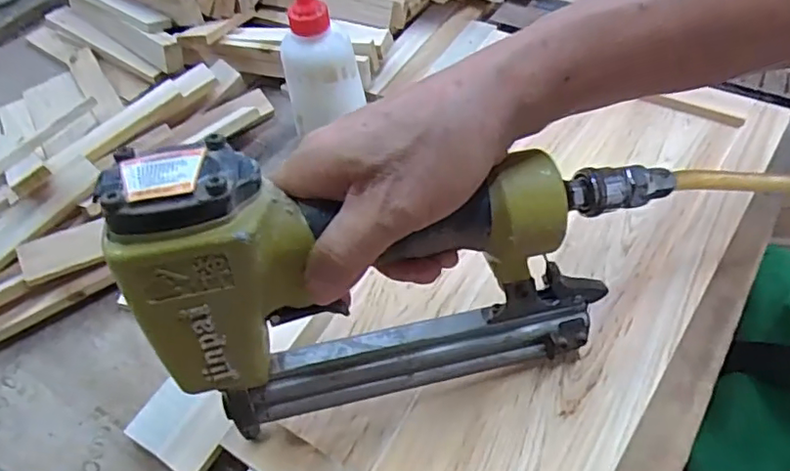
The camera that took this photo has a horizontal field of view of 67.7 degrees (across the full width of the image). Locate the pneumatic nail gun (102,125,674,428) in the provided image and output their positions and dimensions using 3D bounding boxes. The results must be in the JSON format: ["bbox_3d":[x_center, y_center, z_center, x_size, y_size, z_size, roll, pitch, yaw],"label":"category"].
[{"bbox_3d":[0.010,0.014,0.283,0.239,0.159,0.063,-14,50,-6],"label":"pneumatic nail gun"}]

